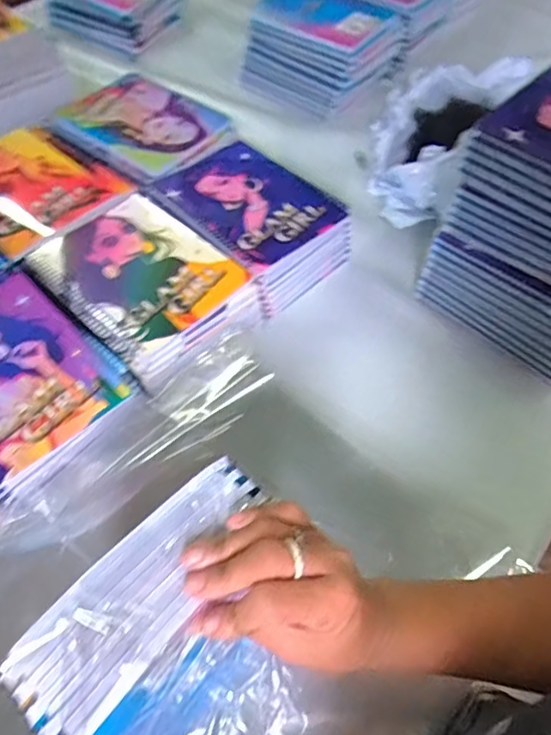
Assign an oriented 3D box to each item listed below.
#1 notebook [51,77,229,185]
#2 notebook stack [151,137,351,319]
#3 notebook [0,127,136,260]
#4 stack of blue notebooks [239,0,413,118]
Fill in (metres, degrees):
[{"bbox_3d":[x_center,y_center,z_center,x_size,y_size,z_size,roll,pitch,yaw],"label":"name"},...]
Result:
[{"bbox_3d":[-0.182,-0.328,0.729,0.190,0.022,0.168,33,60,19],"label":"notebook"},{"bbox_3d":[-0.036,-0.176,0.671,0.208,0.090,0.155,38,62,22],"label":"notebook stack"},{"bbox_3d":[-0.296,-0.223,0.643,0.195,0.011,0.173,37,62,22],"label":"notebook"},{"bbox_3d":[0.077,-0.531,0.910,0.223,0.113,0.182,28,58,17],"label":"stack of blue notebooks"}]

